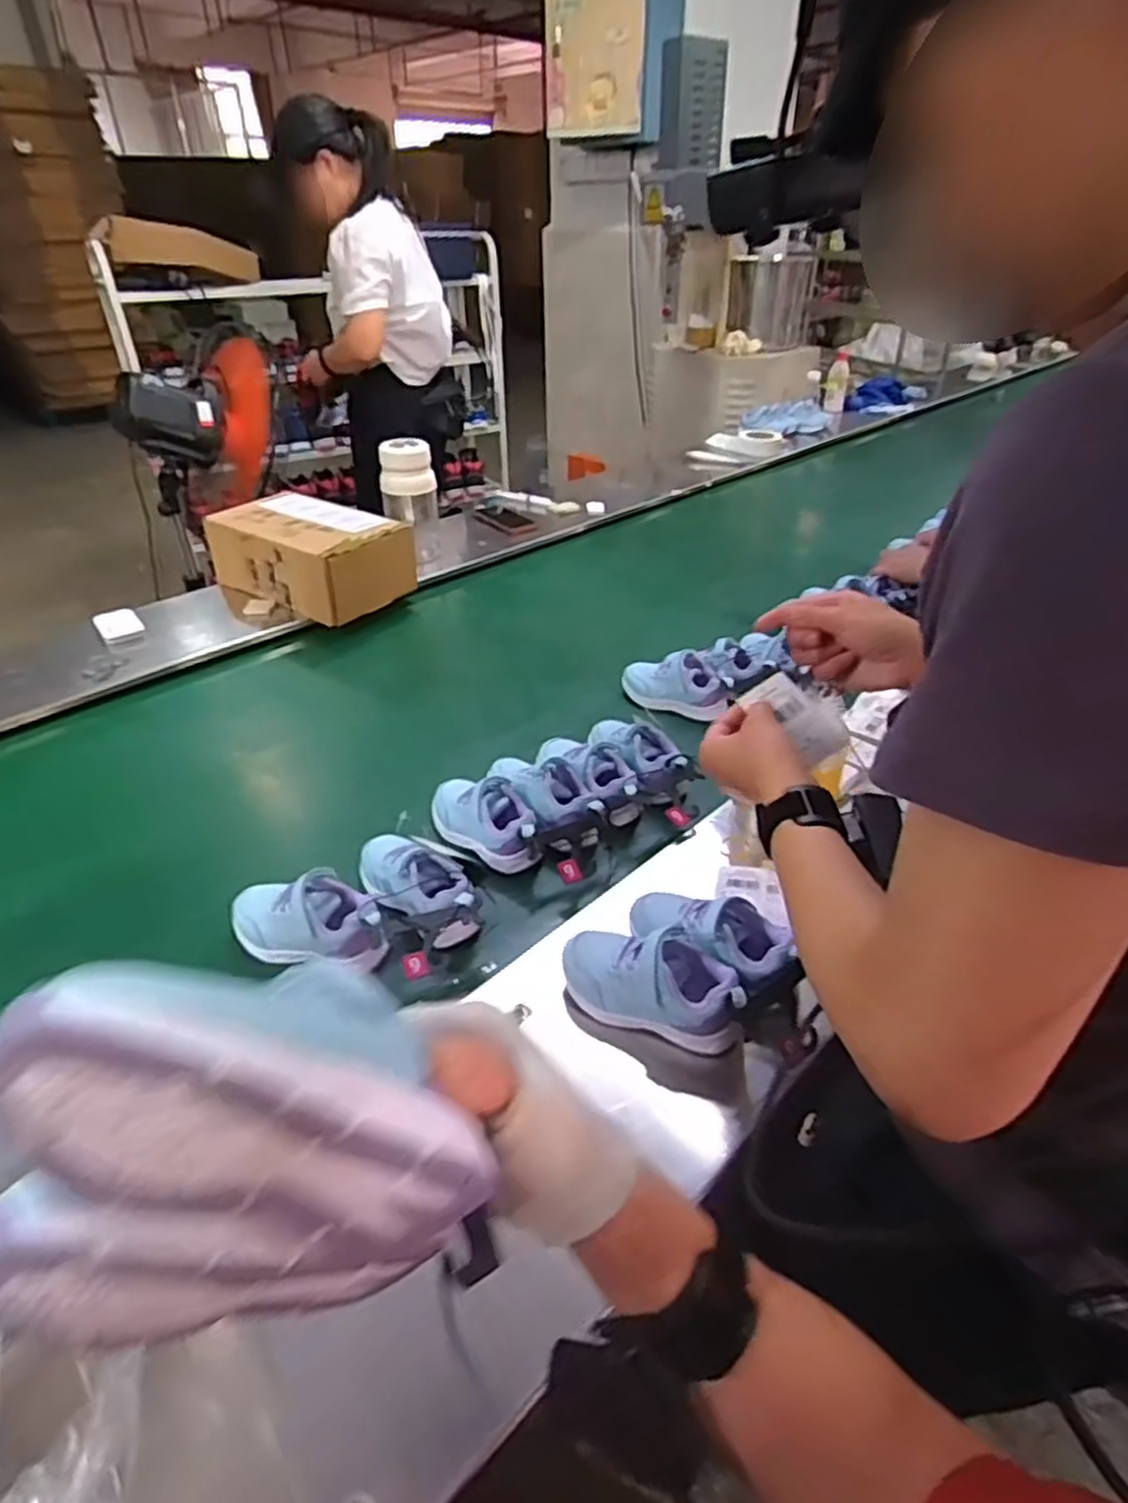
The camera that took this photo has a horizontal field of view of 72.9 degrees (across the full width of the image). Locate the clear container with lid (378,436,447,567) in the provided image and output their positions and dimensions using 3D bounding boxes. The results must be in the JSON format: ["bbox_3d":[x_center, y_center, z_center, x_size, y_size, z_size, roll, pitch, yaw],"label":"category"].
[{"bbox_3d":[-0.291,-0.477,1.464,0.104,0.228,0.111,-8,38,-10],"label":"clear container with lid"}]

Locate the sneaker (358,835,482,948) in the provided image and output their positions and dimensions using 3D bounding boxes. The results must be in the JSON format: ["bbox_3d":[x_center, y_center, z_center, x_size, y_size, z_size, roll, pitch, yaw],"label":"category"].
[{"bbox_3d":[-0.143,0.132,0.755,0.073,0.063,0.163,-24,44,-29],"label":"sneaker"}]

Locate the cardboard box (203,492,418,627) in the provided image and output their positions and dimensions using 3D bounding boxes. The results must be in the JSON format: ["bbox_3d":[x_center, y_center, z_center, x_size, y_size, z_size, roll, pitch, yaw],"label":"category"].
[{"bbox_3d":[-0.435,-0.339,1.320,0.342,0.132,0.183,20,42,24],"label":"cardboard box"}]

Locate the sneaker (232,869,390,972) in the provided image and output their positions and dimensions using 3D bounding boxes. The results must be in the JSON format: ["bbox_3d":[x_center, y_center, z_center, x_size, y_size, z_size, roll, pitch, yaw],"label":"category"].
[{"bbox_3d":[-0.236,0.154,0.710,0.160,0.062,0.068,6,38,7],"label":"sneaker"}]

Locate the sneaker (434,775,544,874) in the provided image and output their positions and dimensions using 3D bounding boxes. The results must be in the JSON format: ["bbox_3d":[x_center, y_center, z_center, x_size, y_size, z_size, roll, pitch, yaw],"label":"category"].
[{"bbox_3d":[-0.083,0.077,0.841,0.166,0.068,0.070,26,44,30],"label":"sneaker"}]

